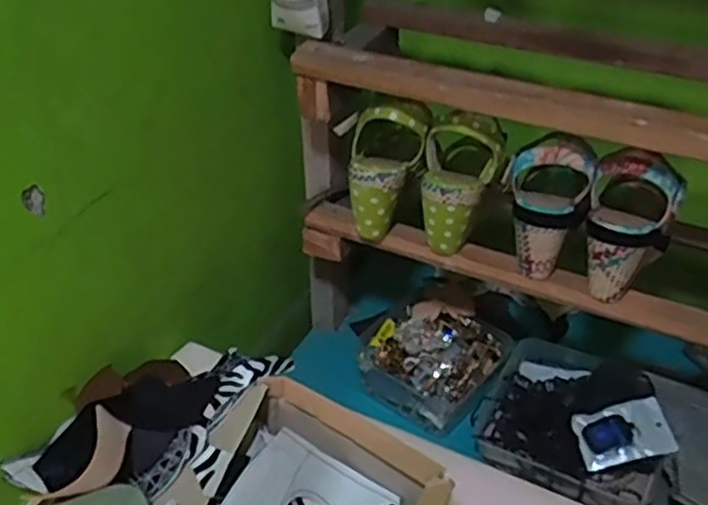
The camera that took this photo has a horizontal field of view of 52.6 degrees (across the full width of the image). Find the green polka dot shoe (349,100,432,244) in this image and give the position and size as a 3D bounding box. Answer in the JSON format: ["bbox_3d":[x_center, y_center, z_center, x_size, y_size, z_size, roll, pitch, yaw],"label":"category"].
[{"bbox_3d":[0.025,-0.092,0.763,0.079,0.150,0.070,19,3,23],"label":"green polka dot shoe"}]

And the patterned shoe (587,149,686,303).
[{"bbox_3d":[0.263,-0.022,0.682,0.085,0.133,0.070,15,39,18],"label":"patterned shoe"}]

